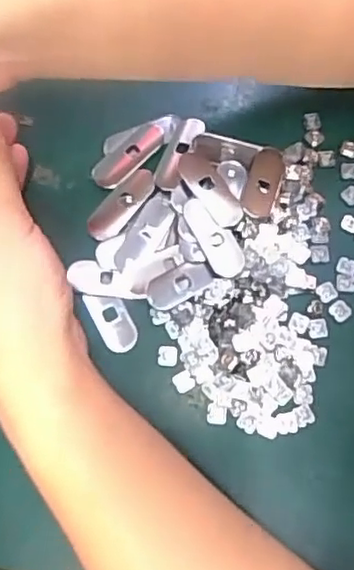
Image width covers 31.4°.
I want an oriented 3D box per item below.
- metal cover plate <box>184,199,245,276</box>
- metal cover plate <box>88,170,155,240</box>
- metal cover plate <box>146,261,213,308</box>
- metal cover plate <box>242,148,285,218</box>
[{"bbox_3d":[0.020,-0.027,0.352,0.018,0.005,0.049,-32,75,-9],"label":"metal cover plate"},{"bbox_3d":[-0.032,-0.048,0.369,0.016,0.006,0.053,37,77,11],"label":"metal cover plate"},{"bbox_3d":[0.001,-0.001,0.348,0.036,0.004,0.017,-28,74,-7],"label":"metal cover plate"},{"bbox_3d":[0.050,-0.059,0.364,0.019,0.005,0.046,14,73,5],"label":"metal cover plate"}]

